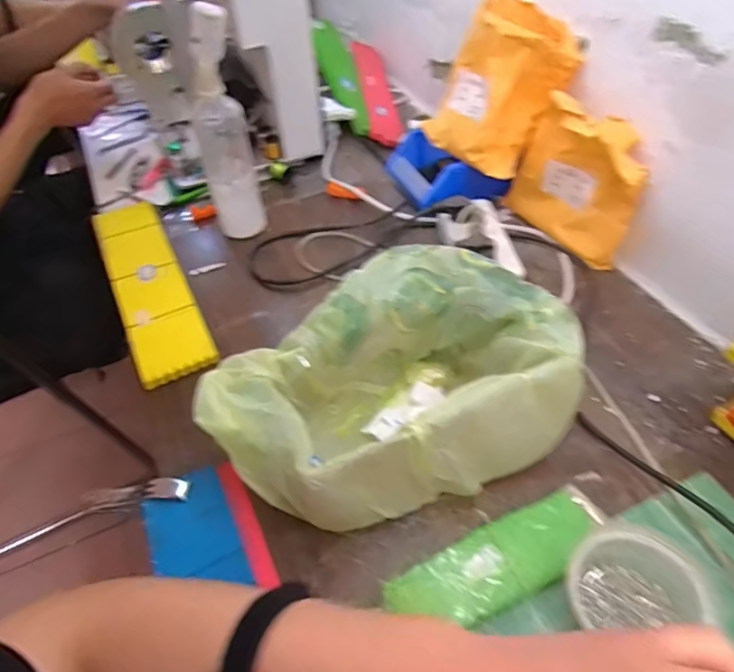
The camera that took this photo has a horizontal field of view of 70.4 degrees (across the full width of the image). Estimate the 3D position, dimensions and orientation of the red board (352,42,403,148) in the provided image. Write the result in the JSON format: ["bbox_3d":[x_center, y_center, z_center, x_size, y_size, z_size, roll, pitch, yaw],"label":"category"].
[{"bbox_3d":[0.018,-0.474,0.997,0.068,0.017,0.322,5,55,-22],"label":"red board"}]

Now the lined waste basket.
[{"bbox_3d":[0.019,0.049,0.484,0.315,0.123,0.209,-21,51,-15],"label":"lined waste basket"}]

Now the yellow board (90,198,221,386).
[{"bbox_3d":[-0.294,-0.077,0.697,0.086,0.018,0.381,-23,51,-17],"label":"yellow board"}]

